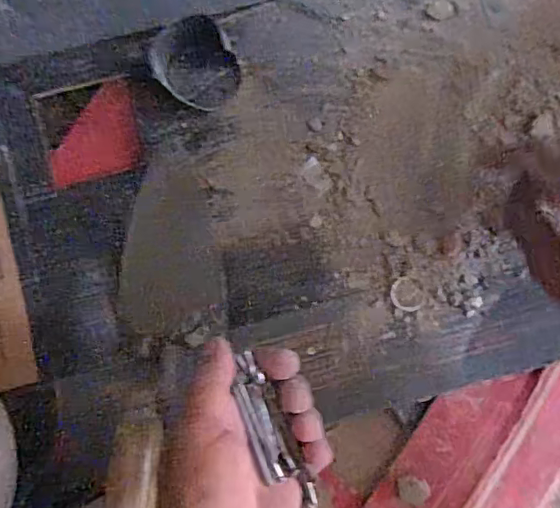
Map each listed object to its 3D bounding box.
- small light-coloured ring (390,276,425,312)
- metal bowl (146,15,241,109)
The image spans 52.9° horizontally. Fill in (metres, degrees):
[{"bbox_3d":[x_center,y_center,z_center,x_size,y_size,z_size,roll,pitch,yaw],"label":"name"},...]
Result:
[{"bbox_3d":[0.091,0.029,0.400,0.023,0.004,0.026,-11,96,0],"label":"small light-coloured ring"},{"bbox_3d":[-0.064,-0.146,0.429,0.058,0.043,0.059,-32,85,-5],"label":"metal bowl"}]

